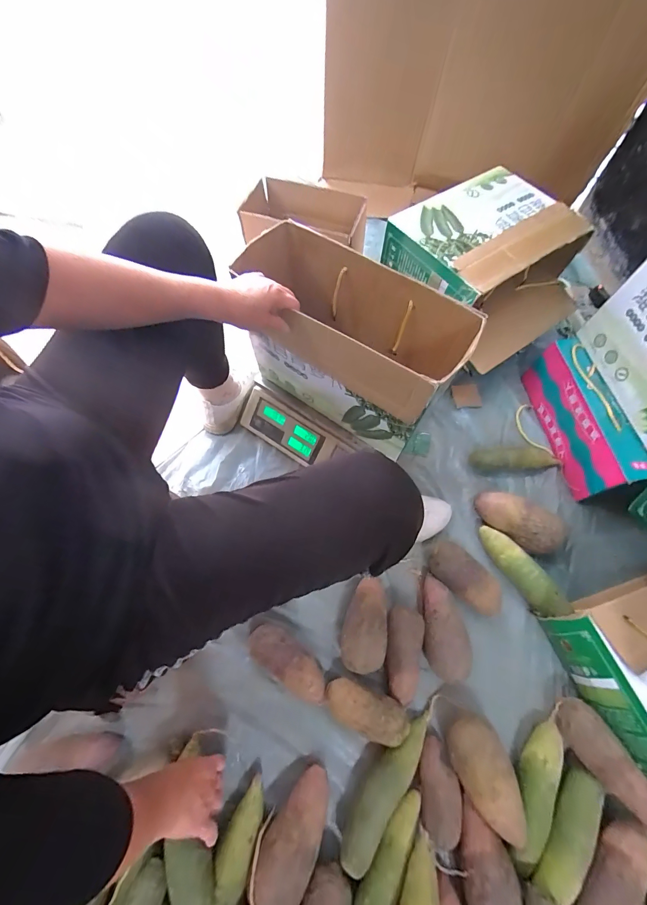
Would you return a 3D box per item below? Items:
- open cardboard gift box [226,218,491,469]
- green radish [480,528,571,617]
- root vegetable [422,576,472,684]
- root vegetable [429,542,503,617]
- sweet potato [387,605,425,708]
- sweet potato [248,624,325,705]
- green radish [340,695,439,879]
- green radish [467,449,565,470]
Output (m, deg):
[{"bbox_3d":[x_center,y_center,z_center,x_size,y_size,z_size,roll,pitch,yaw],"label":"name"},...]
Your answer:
[{"bbox_3d":[0.025,-0.189,0.598,0.385,0.238,0.168,36,70,15],"label":"open cardboard gift box"},{"bbox_3d":[0.386,0.230,0.670,0.055,0.054,0.191,-29,69,-12],"label":"green radish"},{"bbox_3d":[0.215,0.314,0.611,0.064,0.078,0.162,6,66,3],"label":"root vegetable"},{"bbox_3d":[0.274,0.241,0.656,0.150,0.065,0.075,38,71,16],"label":"root vegetable"},{"bbox_3d":[0.138,0.356,0.604,0.055,0.065,0.143,11,66,5],"label":"sweet potato"},{"bbox_3d":[-0.062,0.368,0.596,0.152,0.062,0.070,30,69,13],"label":"sweet potato"},{"bbox_3d":[0.110,0.507,0.540,0.050,0.056,0.253,38,71,16],"label":"green radish"},{"bbox_3d":[0.430,0.016,0.761,0.198,0.052,0.054,1,66,1],"label":"green radish"}]

